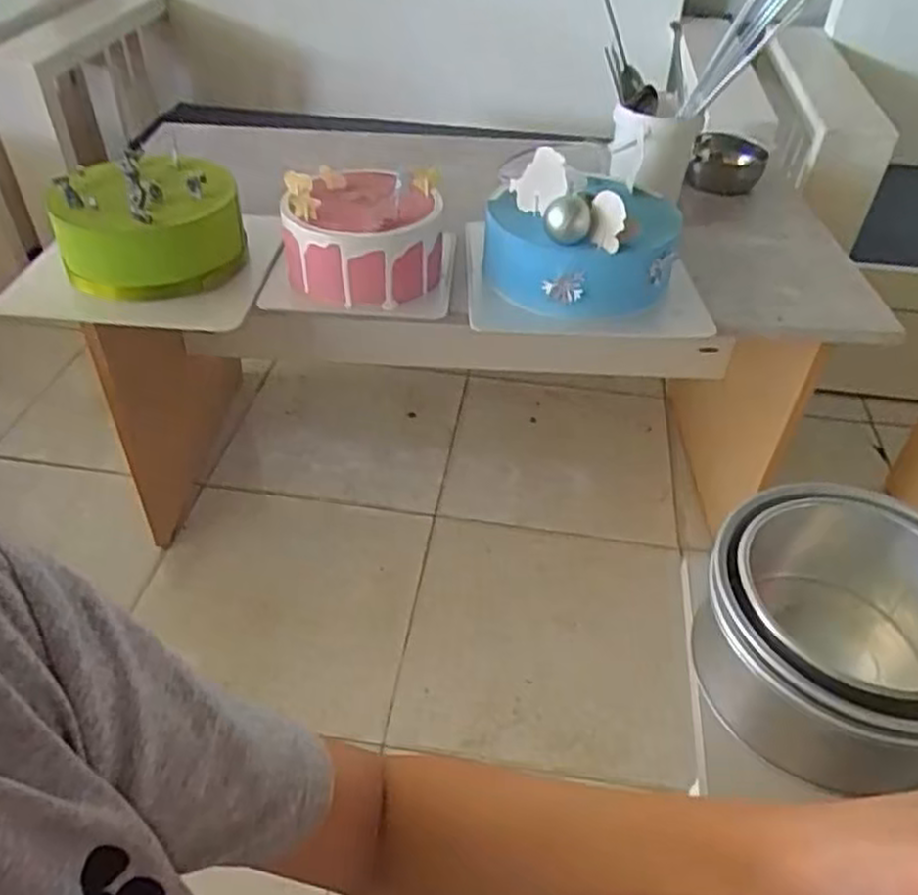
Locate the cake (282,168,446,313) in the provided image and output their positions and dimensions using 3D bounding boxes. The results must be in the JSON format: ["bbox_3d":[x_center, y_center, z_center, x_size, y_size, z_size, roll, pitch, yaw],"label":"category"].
[{"bbox_3d":[-0.103,-0.237,0.824,0.159,0.109,0.142,4,43,2],"label":"cake"}]

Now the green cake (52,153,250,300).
[{"bbox_3d":[-0.334,-0.241,0.813,0.183,0.101,0.144,-11,44,-14],"label":"green cake"}]

